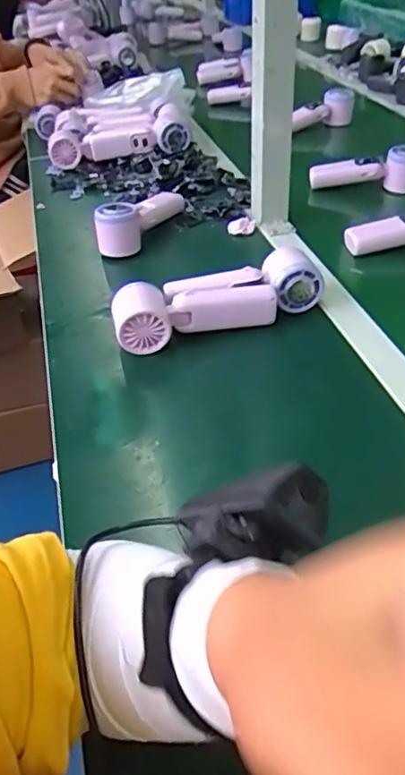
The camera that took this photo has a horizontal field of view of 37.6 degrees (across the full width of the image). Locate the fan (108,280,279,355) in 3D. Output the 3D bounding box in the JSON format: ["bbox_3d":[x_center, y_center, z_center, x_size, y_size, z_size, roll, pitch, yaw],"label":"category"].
[{"bbox_3d":[-0.009,-0.082,0.625,0.168,0.055,0.055,-12,39,-8],"label":"fan"}]

